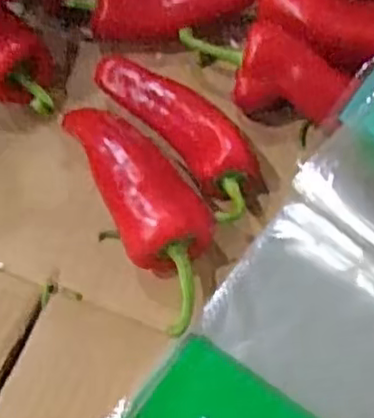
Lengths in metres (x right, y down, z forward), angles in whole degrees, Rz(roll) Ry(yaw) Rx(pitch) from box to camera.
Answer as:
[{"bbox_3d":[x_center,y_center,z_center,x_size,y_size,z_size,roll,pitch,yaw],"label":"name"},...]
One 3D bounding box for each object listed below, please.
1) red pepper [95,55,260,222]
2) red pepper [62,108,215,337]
[{"bbox_3d":[-0.002,-0.046,0.409,0.041,0.035,0.133,-33,68,-14],"label":"red pepper"},{"bbox_3d":[-0.021,-0.004,0.381,0.048,0.044,0.140,-27,66,-12],"label":"red pepper"}]

